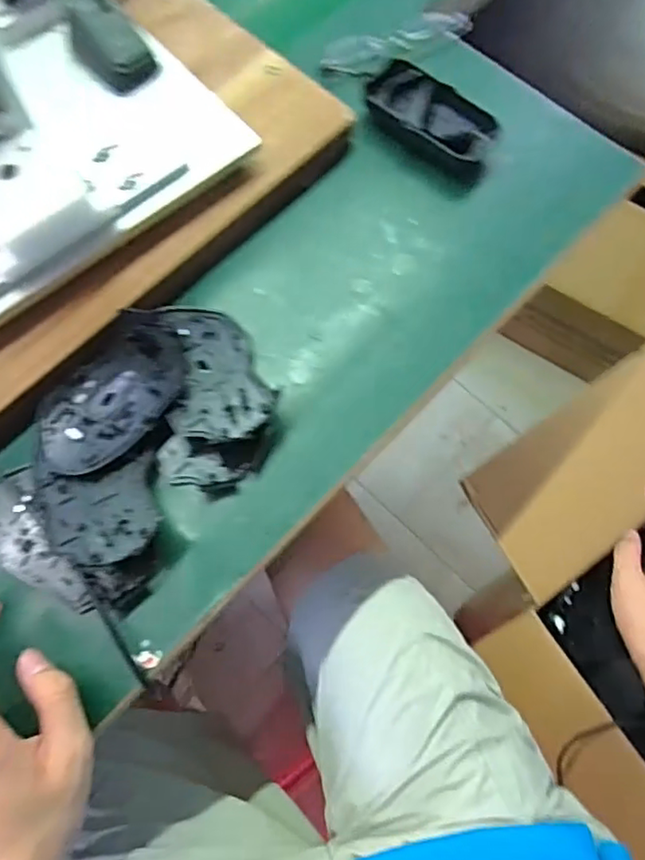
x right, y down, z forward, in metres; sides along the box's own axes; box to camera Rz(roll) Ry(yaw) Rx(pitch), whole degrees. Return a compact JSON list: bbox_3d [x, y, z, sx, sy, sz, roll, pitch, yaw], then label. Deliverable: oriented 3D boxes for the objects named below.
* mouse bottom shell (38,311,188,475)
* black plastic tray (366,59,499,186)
[{"bbox_3d":[-0.137,-0.023,0.389,0.068,0.017,0.114,37,75,10],"label":"mouse bottom shell"},{"bbox_3d":[0.085,-0.245,0.479,0.112,0.031,0.060,38,75,10],"label":"black plastic tray"}]

